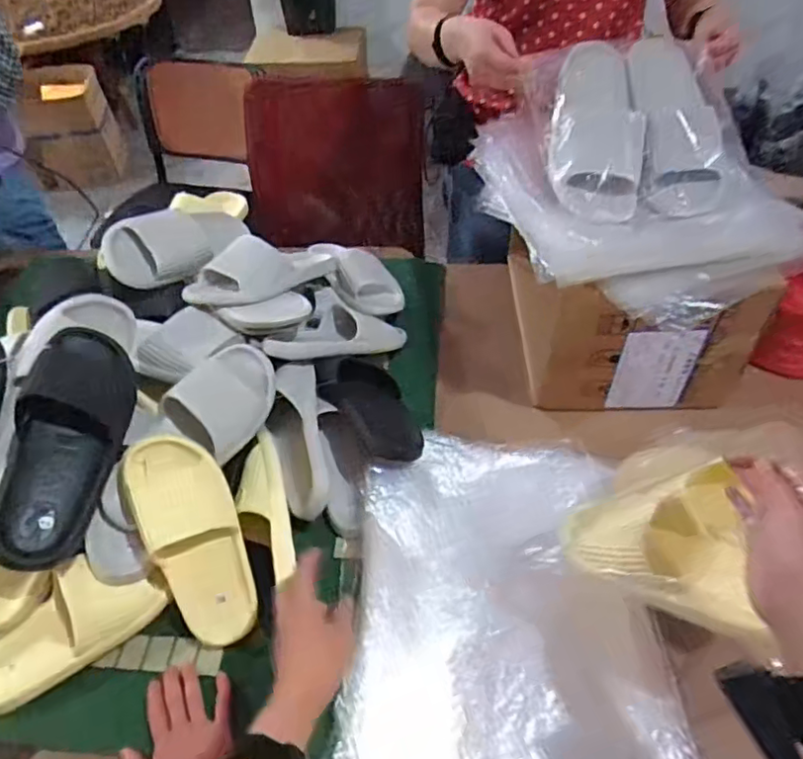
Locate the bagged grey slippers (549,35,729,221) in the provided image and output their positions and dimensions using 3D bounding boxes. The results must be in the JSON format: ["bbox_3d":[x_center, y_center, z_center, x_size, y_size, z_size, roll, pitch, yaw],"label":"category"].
[{"bbox_3d":[0.307,-0.340,0.818,0.222,0.090,0.278,-3,83,-7],"label":"bagged grey slippers"}]

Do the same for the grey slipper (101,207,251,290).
[{"bbox_3d":[-0.346,-0.237,1.001,0.110,0.088,0.295,17,33,15],"label":"grey slipper"}]

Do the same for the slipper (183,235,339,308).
[{"bbox_3d":[-0.201,-0.169,0.922,0.251,0.061,0.092,-21,50,-34],"label":"slipper"}]

